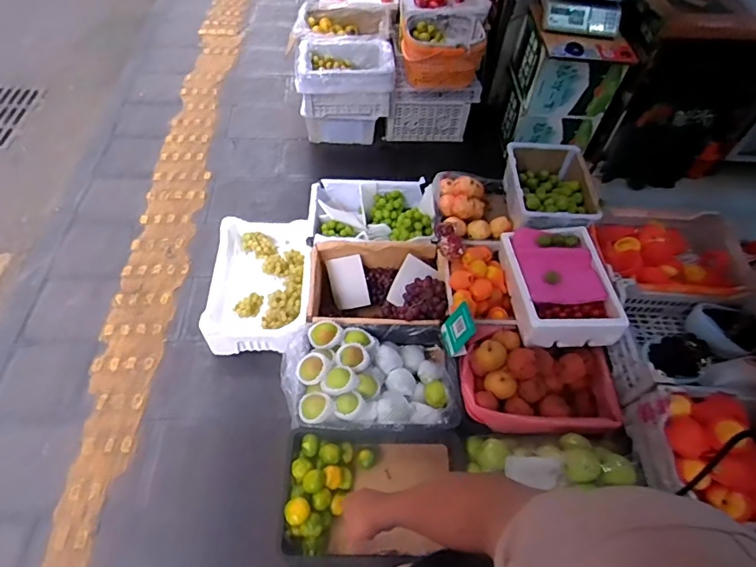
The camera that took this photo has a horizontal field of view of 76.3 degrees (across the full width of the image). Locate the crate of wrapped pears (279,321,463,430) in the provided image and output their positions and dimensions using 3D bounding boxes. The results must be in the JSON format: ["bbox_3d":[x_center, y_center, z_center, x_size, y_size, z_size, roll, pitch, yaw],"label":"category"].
[{"bbox_3d":[-0.029,0.284,1.468,0.524,0.146,0.337,2,56,-3],"label":"crate of wrapped pears"}]

